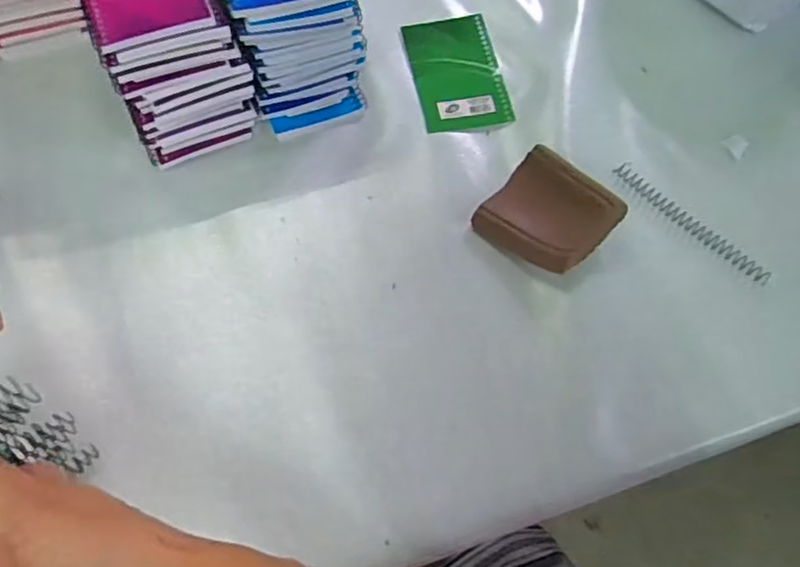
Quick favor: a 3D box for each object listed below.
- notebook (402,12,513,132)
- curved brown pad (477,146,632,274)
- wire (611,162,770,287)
[{"bbox_3d":[0.050,-0.193,0.570,0.077,0.004,0.123,-9,65,-6],"label":"notebook"},{"bbox_3d":[0.114,-0.054,0.486,0.082,0.037,0.088,-41,72,-19],"label":"curved brown pad"},{"bbox_3d":[0.229,-0.049,0.501,0.014,0.013,0.141,-39,71,-19],"label":"wire"}]

